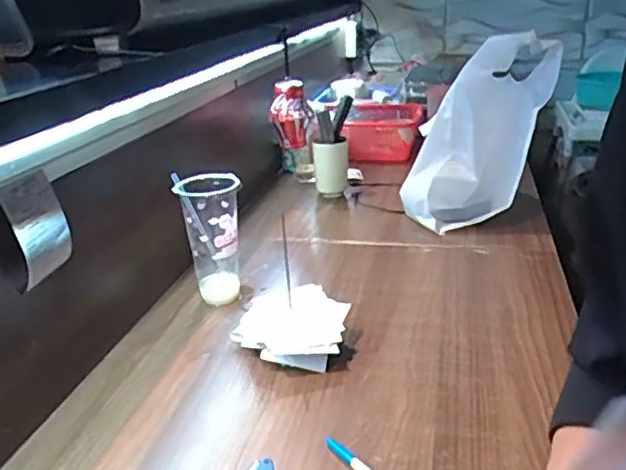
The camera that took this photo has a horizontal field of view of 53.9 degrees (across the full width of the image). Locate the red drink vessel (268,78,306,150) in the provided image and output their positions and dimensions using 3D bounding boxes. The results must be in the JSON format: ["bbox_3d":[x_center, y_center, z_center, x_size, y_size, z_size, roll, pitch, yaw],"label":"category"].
[{"bbox_3d":[-0.053,-0.253,1.288,0.073,0.144,0.078,-5,23,-6],"label":"red drink vessel"}]

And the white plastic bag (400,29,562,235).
[{"bbox_3d":[0.311,-0.184,1.143,0.189,0.390,0.108,28,3,3],"label":"white plastic bag"}]

